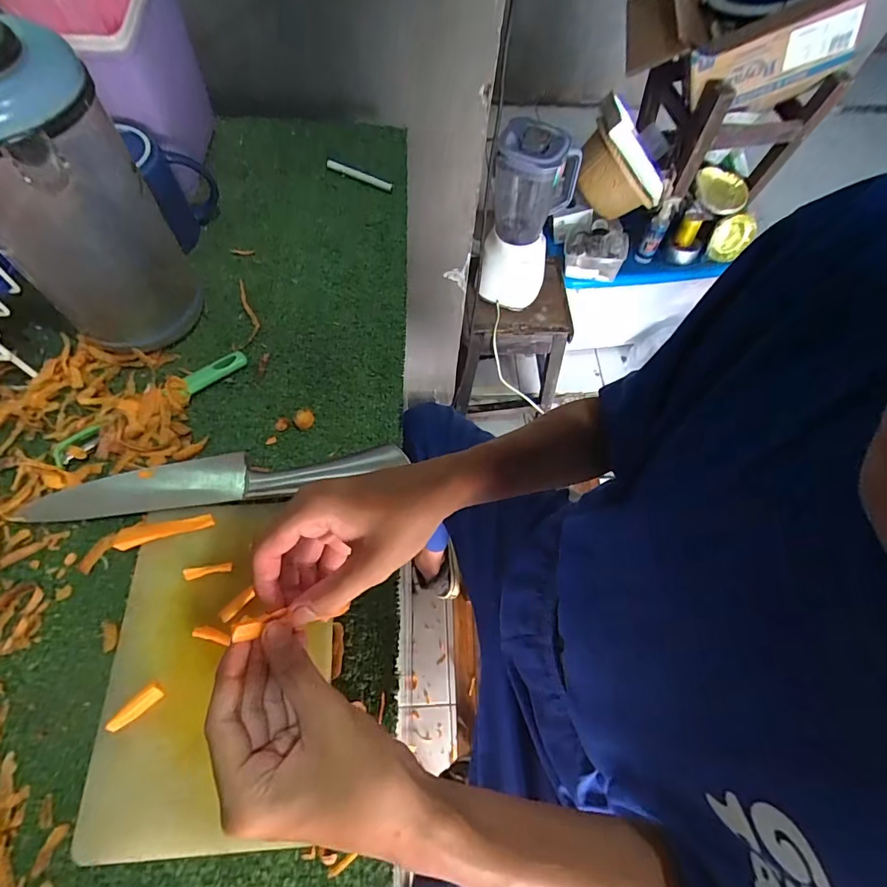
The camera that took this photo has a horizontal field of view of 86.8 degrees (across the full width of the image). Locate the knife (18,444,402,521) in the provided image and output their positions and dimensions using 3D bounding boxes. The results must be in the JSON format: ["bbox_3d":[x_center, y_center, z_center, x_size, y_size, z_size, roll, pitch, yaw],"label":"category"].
[{"bbox_3d":[-0.183,0.027,0.379,0.297,0.032,0.042,-5,63,-5],"label":"knife"}]

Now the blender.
[{"bbox_3d":[0.190,-0.512,1.078,0.146,0.388,0.177,23,64,9],"label":"blender"}]

